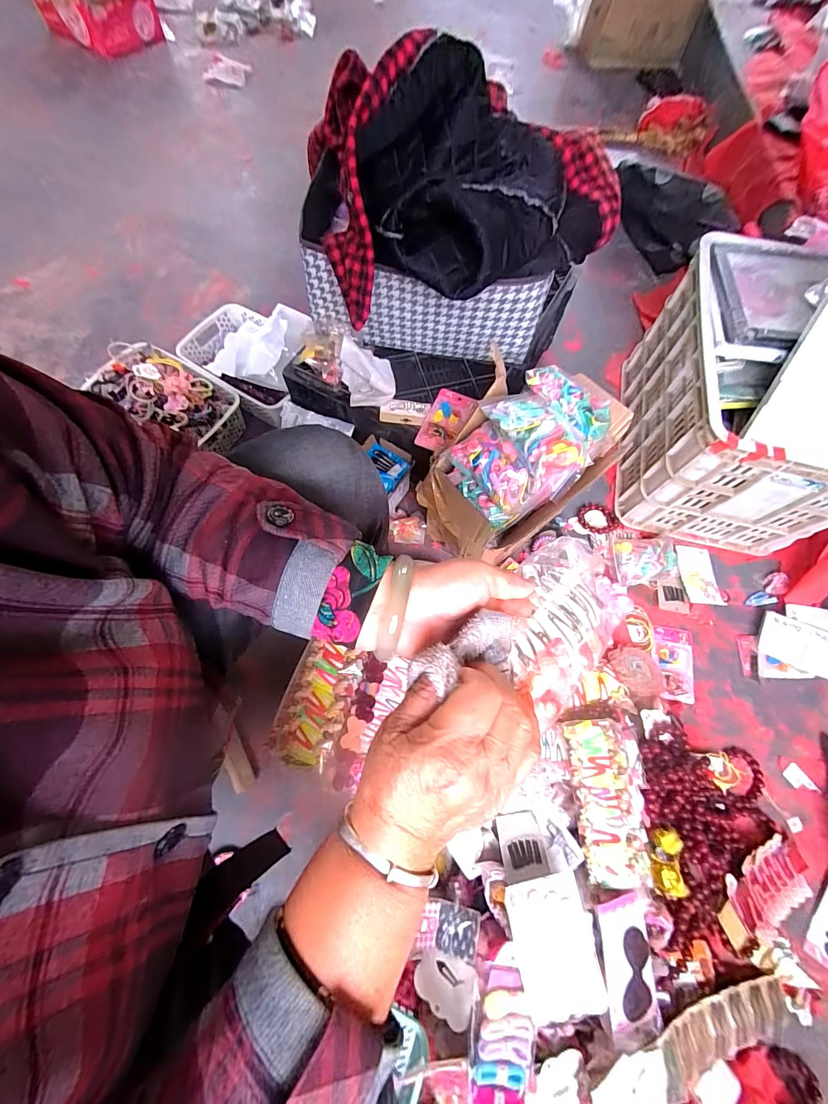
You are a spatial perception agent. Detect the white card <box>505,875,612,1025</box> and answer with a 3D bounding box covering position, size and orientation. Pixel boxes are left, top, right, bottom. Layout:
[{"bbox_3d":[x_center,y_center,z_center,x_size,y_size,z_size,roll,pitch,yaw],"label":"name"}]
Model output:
[{"bbox_3d":[0.182,0.511,0.514,0.103,0.008,0.150,-6,74,-6],"label":"white card"}]

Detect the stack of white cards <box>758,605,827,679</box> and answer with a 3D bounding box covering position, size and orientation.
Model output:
[{"bbox_3d":[0.743,0.174,0.768,0.139,0.023,0.143,6,76,6],"label":"stack of white cards"}]

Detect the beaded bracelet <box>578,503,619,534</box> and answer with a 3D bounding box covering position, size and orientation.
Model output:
[{"bbox_3d":[0.396,-0.072,0.857,0.077,0.015,0.082,0,51,0],"label":"beaded bracelet"}]

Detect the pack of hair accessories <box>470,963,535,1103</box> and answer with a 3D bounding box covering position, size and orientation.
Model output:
[{"bbox_3d":[0.108,0.583,0.476,0.071,0.016,0.127,11,69,2],"label":"pack of hair accessories"}]

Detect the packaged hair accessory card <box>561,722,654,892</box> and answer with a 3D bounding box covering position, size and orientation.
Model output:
[{"bbox_3d":[0.292,0.377,0.609,0.094,0.034,0.215,-2,70,-3],"label":"packaged hair accessory card"}]

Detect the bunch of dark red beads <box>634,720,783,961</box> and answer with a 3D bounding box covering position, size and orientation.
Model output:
[{"bbox_3d":[0.474,0.453,0.638,0.252,0.082,0.288,17,70,4],"label":"bunch of dark red beads"}]

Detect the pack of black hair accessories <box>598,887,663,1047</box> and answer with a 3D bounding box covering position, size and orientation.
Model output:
[{"bbox_3d":[0.282,0.544,0.521,0.082,0.015,0.150,6,73,-21],"label":"pack of black hair accessories"}]

